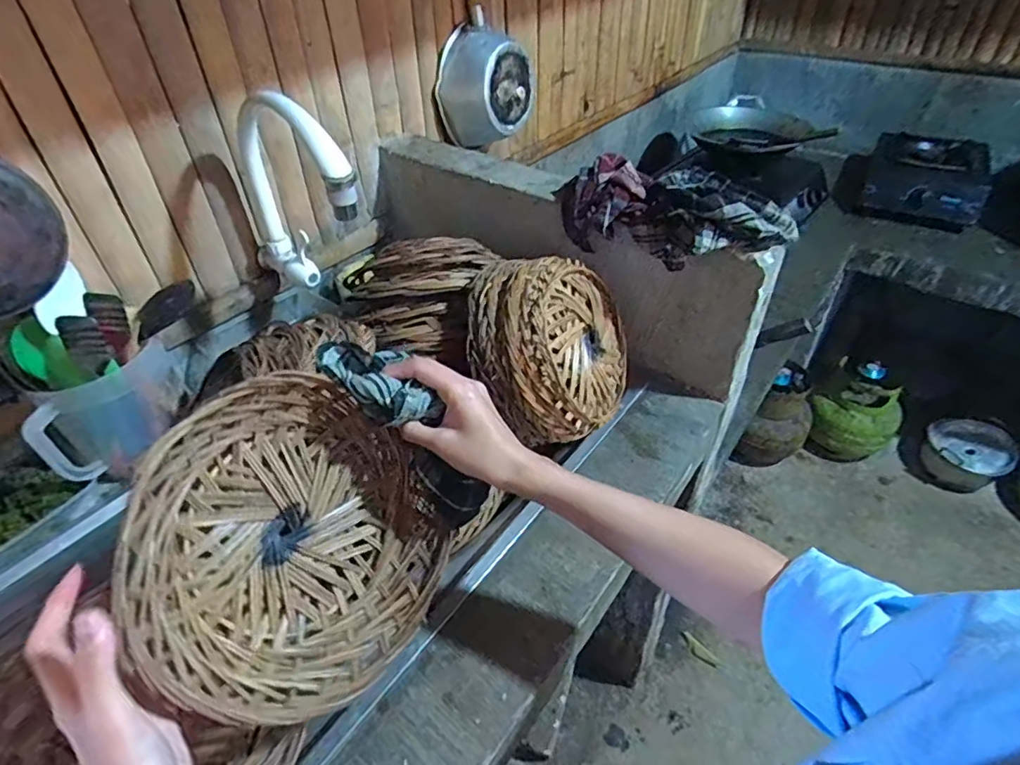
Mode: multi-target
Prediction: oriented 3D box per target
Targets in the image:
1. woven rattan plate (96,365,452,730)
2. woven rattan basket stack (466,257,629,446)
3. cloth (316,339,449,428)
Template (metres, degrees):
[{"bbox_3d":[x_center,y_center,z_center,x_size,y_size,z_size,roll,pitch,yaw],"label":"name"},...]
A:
[{"bbox_3d":[-0.151,0.112,0.389,0.049,0.215,0.200,-12,44,45],"label":"woven rattan plate"},{"bbox_3d":[0.048,-0.037,0.636,0.091,0.211,0.191,-7,44,41],"label":"woven rattan basket stack"},{"bbox_3d":[-0.100,-0.001,0.412,0.101,0.033,0.053,32,50,12],"label":"cloth"}]

